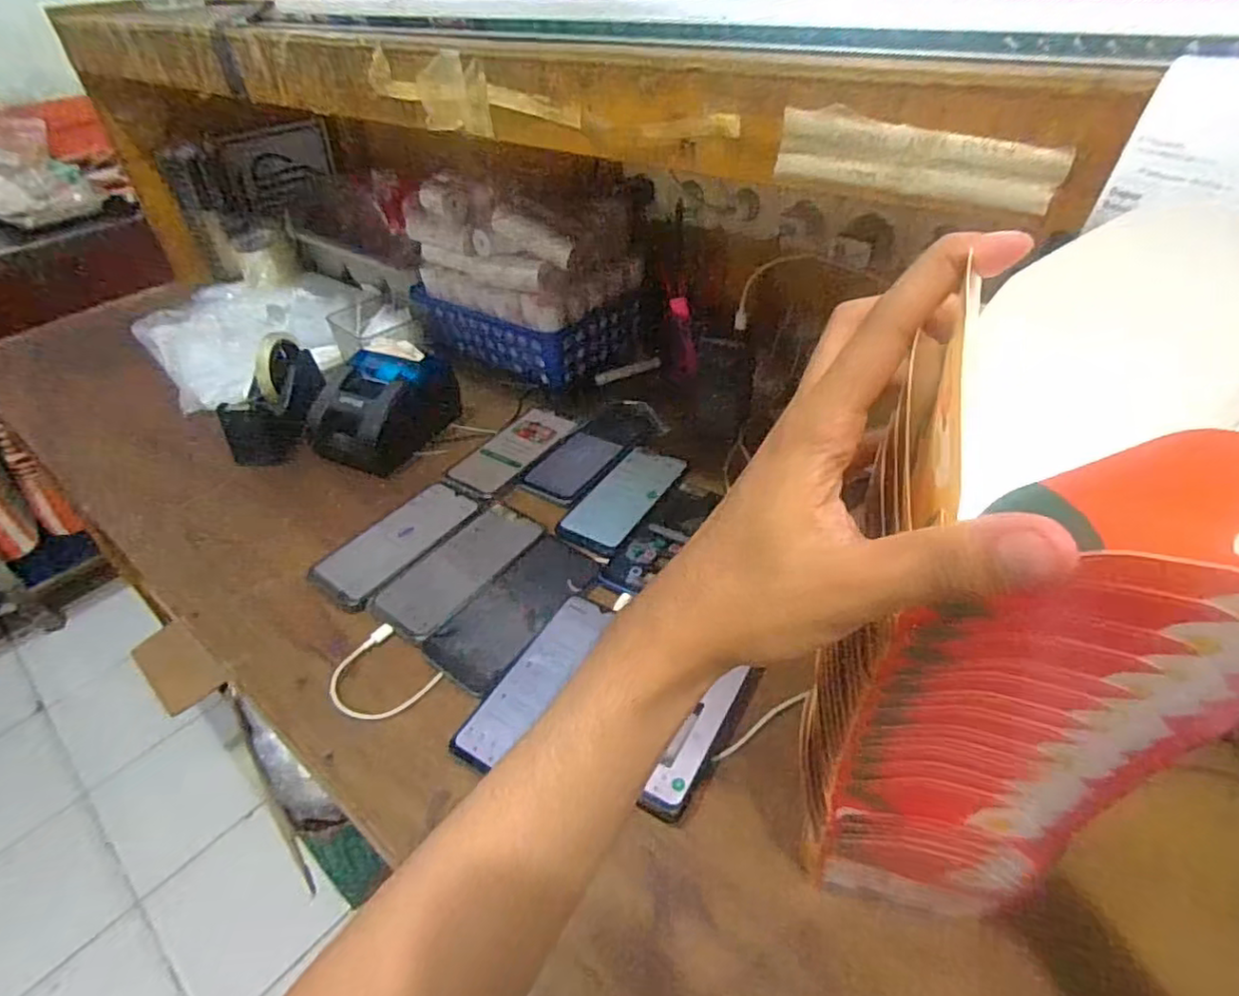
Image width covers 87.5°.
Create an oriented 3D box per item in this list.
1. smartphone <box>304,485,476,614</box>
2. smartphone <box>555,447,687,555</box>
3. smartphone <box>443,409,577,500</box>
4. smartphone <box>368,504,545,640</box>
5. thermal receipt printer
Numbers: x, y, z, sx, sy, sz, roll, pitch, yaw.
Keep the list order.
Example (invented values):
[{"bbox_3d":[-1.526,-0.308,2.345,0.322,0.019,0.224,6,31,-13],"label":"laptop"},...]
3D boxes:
[{"bbox_3d":[-0.228,0.043,0.664,0.089,0.006,0.169,22,51,36],"label":"smartphone"},{"bbox_3d":[0.004,-0.001,0.687,0.070,0.007,0.160,20,46,25],"label":"smartphone"},{"bbox_3d":[-0.128,-0.059,0.770,0.073,0.010,0.175,20,45,24],"label":"smartphone"},{"bbox_3d":[-0.157,0.063,0.628,0.085,0.006,0.168,24,47,28],"label":"smartphone"},{"bbox_3d":[-0.292,-0.113,0.784,0.124,0.082,0.168,24,47,28],"label":"thermal receipt printer"}]

